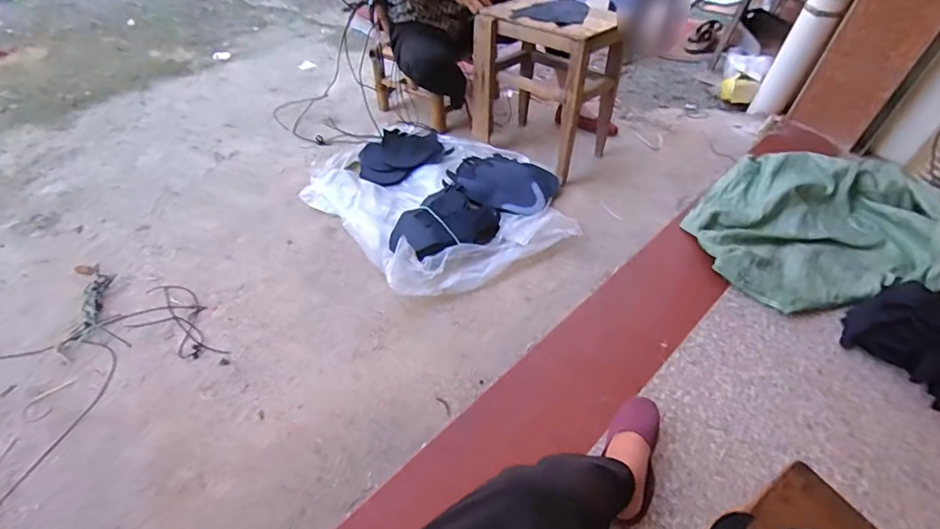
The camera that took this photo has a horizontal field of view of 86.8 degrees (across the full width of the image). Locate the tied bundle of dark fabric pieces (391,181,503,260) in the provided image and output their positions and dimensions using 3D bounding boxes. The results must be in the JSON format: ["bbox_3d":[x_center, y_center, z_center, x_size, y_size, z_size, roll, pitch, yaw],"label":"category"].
[{"bbox_3d":[-0.068,-0.100,1.308,0.299,0.089,0.208,-29,56,-26],"label":"tied bundle of dark fabric pieces"}]

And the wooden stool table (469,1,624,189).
[{"bbox_3d":[0.223,-0.564,1.523,0.421,0.428,0.269,33,54,23],"label":"wooden stool table"}]

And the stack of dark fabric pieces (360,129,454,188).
[{"bbox_3d":[-0.237,-0.364,1.646,0.316,0.037,0.254,-30,57,-27],"label":"stack of dark fabric pieces"}]

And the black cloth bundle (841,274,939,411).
[{"bbox_3d":[0.978,0.147,1.059,0.213,0.126,0.257,-31,57,-27],"label":"black cloth bundle"}]

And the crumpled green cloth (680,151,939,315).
[{"bbox_3d":[0.898,-0.125,1.269,0.670,0.088,0.486,-5,49,-8],"label":"crumpled green cloth"}]

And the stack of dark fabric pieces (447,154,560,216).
[{"bbox_3d":[0.093,-0.254,1.476,0.310,0.066,0.272,25,52,17],"label":"stack of dark fabric pieces"}]

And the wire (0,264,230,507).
[{"bbox_3d":[-0.901,0.229,1.146,0.503,0.032,0.543,37,56,25],"label":"wire"}]

